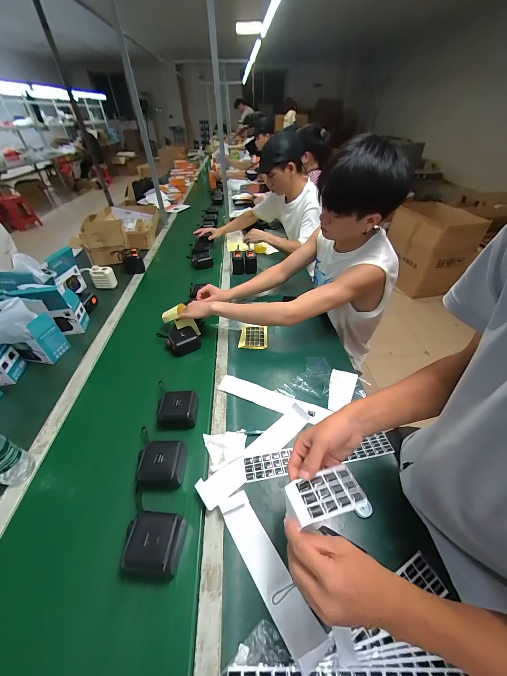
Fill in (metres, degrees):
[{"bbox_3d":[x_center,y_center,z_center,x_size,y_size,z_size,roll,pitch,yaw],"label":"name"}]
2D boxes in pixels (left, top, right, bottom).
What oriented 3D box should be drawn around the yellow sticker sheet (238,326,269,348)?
[{"bbox_3d":[0.000,-0.001,0.900,0.099,0.024,0.096,0,43,3],"label":"yellow sticker sheet"}]

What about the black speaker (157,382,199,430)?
[{"bbox_3d":[-0.204,0.181,0.668,0.104,0.052,0.105,-4,43,-2],"label":"black speaker"}]

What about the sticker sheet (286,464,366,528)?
[{"bbox_3d":[0.103,0.220,0.355,0.103,0.007,0.057,-9,34,-17],"label":"sticker sheet"}]

